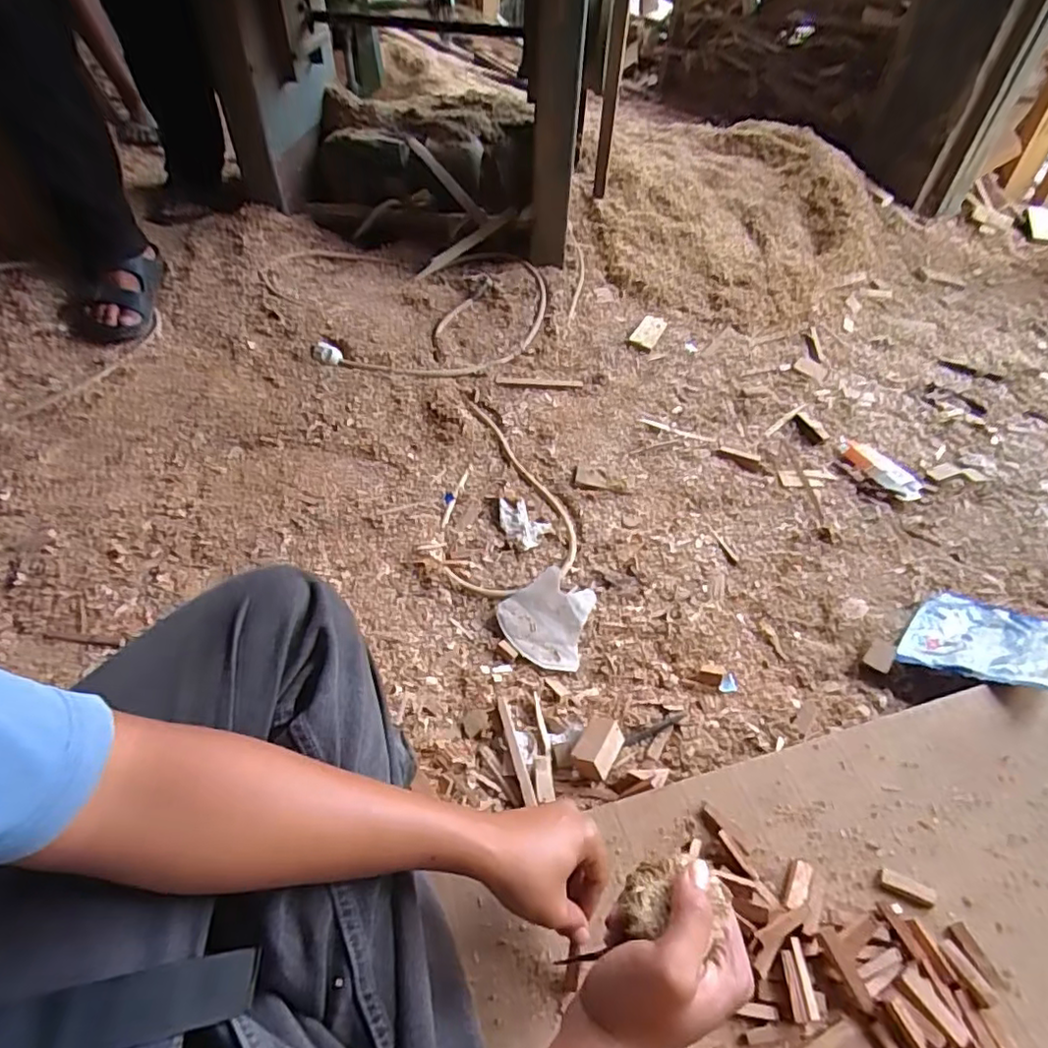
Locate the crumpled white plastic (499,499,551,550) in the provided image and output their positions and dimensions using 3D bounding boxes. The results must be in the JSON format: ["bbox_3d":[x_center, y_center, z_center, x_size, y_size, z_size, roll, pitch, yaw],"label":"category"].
[{"bbox_3d":[-0.008,-0.003,0.845,0.056,0.011,0.087,-34,59,-30],"label":"crumpled white plastic"}]

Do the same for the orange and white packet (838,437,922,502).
[{"bbox_3d":[0.577,-0.093,0.980,0.071,0.011,0.150,-22,54,-23],"label":"orange and white packet"}]

